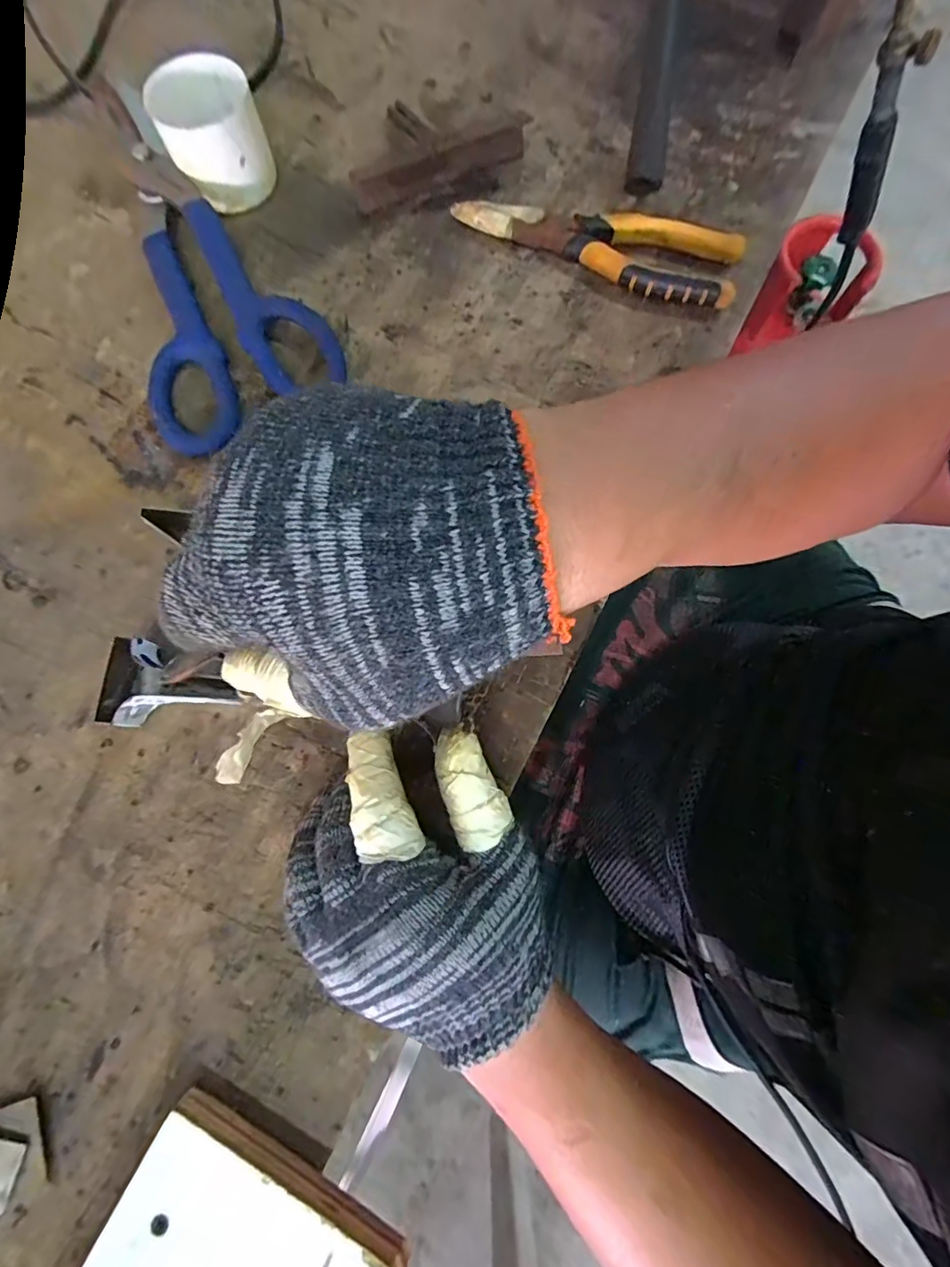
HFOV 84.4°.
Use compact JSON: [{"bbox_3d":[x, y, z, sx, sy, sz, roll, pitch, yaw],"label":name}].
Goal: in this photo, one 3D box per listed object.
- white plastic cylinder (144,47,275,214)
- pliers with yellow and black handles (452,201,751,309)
[{"bbox_3d":[-0.175,-0.334,0.355,0.064,0.053,0.066,-17,77,-3],"label":"white plastic cylinder"},{"bbox_3d":[0.078,-0.254,0.346,0.187,0.020,0.047,14,77,4],"label":"pliers with yellow and black handles"}]

